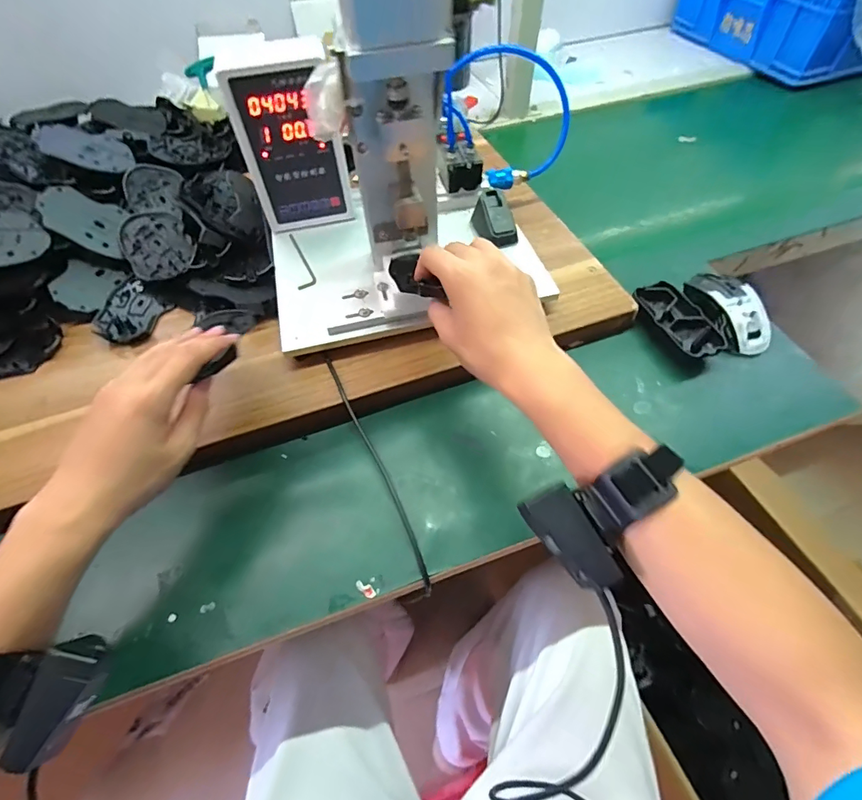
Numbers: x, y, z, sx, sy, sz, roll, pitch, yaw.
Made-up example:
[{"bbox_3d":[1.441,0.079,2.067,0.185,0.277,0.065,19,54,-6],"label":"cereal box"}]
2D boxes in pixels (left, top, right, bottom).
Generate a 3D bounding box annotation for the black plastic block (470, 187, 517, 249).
[{"bbox_3d":[0.077,-0.218,0.545,0.041,0.036,0.067,-22,59,-11],"label":"black plastic block"}]

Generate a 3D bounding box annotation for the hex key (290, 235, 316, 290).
[{"bbox_3d":[-0.157,-0.170,0.546,0.021,0.004,0.110,-17,58,-8],"label":"hex key"}]

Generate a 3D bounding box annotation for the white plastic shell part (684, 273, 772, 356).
[{"bbox_3d":[0.338,-0.103,0.522,0.066,0.039,0.111,-12,57,-4],"label":"white plastic shell part"}]

